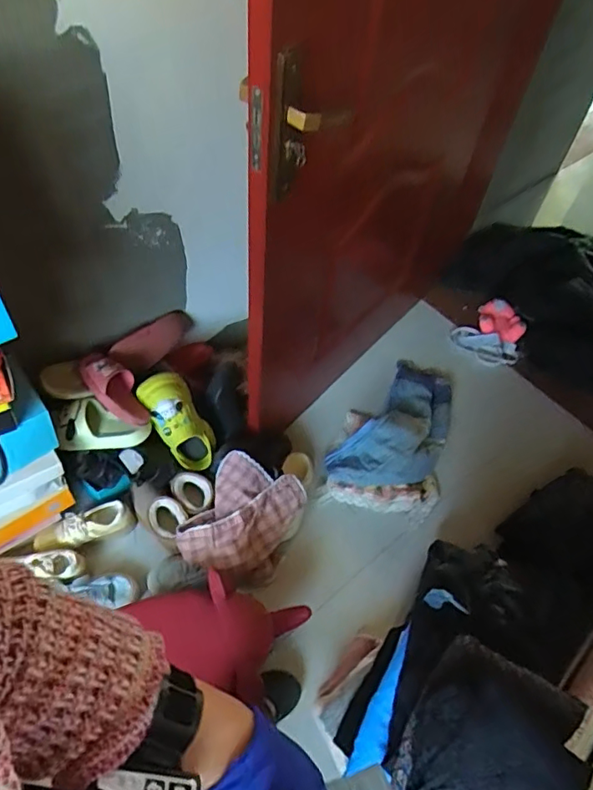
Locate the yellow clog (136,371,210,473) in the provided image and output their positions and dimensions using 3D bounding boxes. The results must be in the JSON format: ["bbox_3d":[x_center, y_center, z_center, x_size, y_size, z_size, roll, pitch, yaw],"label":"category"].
[{"bbox_3d":[-0.293,0.075,1.334,0.104,0.275,0.078,-40,37,-28],"label":"yellow clog"}]

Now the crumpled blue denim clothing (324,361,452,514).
[{"bbox_3d":[0.311,0.089,1.580,0.308,0.125,0.555,21,55,10],"label":"crumpled blue denim clothing"}]

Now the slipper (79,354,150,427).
[{"bbox_3d":[-0.430,-0.013,1.278,0.100,0.061,0.205,-45,108,-30],"label":"slipper"}]

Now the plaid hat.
[{"bbox_3d":[-0.124,0.309,1.316,0.223,0.184,0.289,21,55,10],"label":"plaid hat"}]

